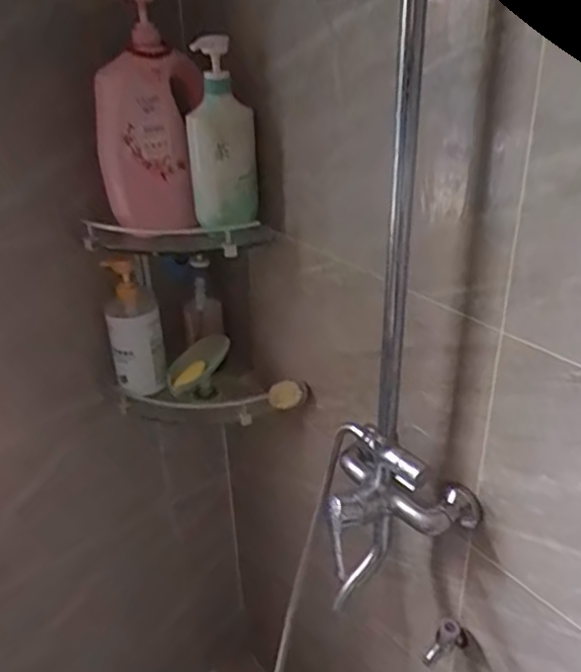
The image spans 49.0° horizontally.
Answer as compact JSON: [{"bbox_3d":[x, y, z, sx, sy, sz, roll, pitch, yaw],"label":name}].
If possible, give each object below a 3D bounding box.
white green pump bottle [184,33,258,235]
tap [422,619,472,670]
[{"bbox_3d":[-0.091,-0.259,0.835,0.087,0.221,0.063,-4,29,-5],"label":"white green pump bottle"},{"bbox_3d":[0.209,0.408,0.851,0.061,0.065,0.024,-9,30,-13],"label":"tap"}]

